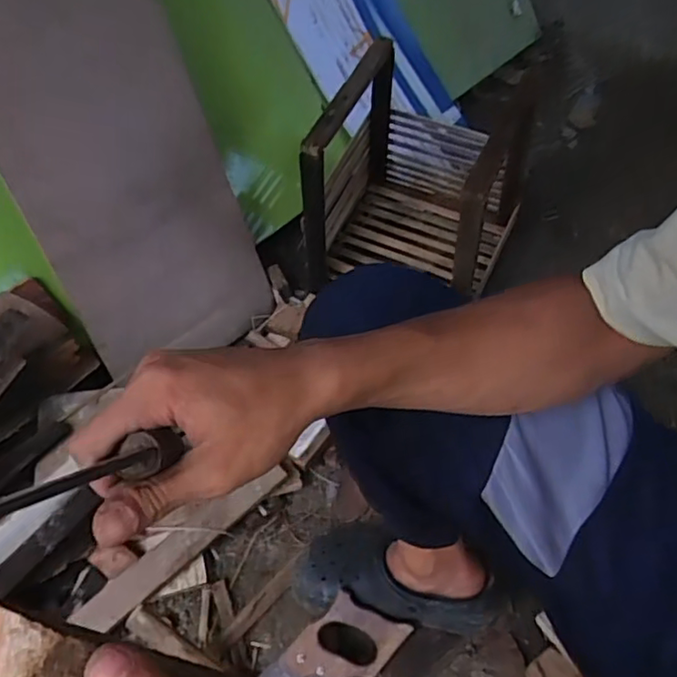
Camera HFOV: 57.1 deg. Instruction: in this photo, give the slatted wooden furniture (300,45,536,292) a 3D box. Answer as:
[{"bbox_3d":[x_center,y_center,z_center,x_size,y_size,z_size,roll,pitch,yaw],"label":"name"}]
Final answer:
[{"bbox_3d":[0.118,-0.263,1.097,0.342,0.351,0.352,21,53,18],"label":"slatted wooden furniture"}]

